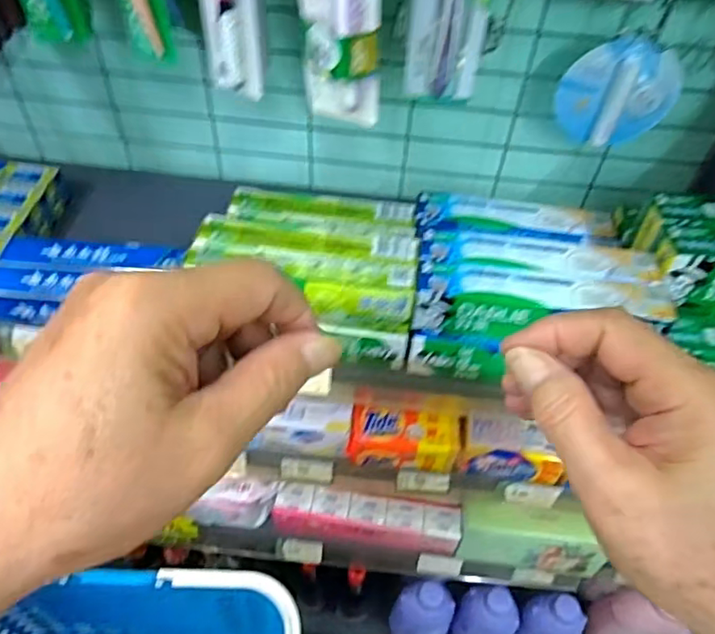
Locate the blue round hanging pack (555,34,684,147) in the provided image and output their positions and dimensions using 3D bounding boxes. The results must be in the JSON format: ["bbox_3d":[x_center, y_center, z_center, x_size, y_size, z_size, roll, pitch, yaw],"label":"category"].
[{"bbox_3d":[0.245,-0.209,0.557,0.107,0.103,0.019,1,51,-3],"label":"blue round hanging pack"}]

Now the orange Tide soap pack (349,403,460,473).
[{"bbox_3d":[0.050,0.135,0.654,0.120,0.052,0.049,3,51,-1],"label":"orange Tide soap pack"}]

